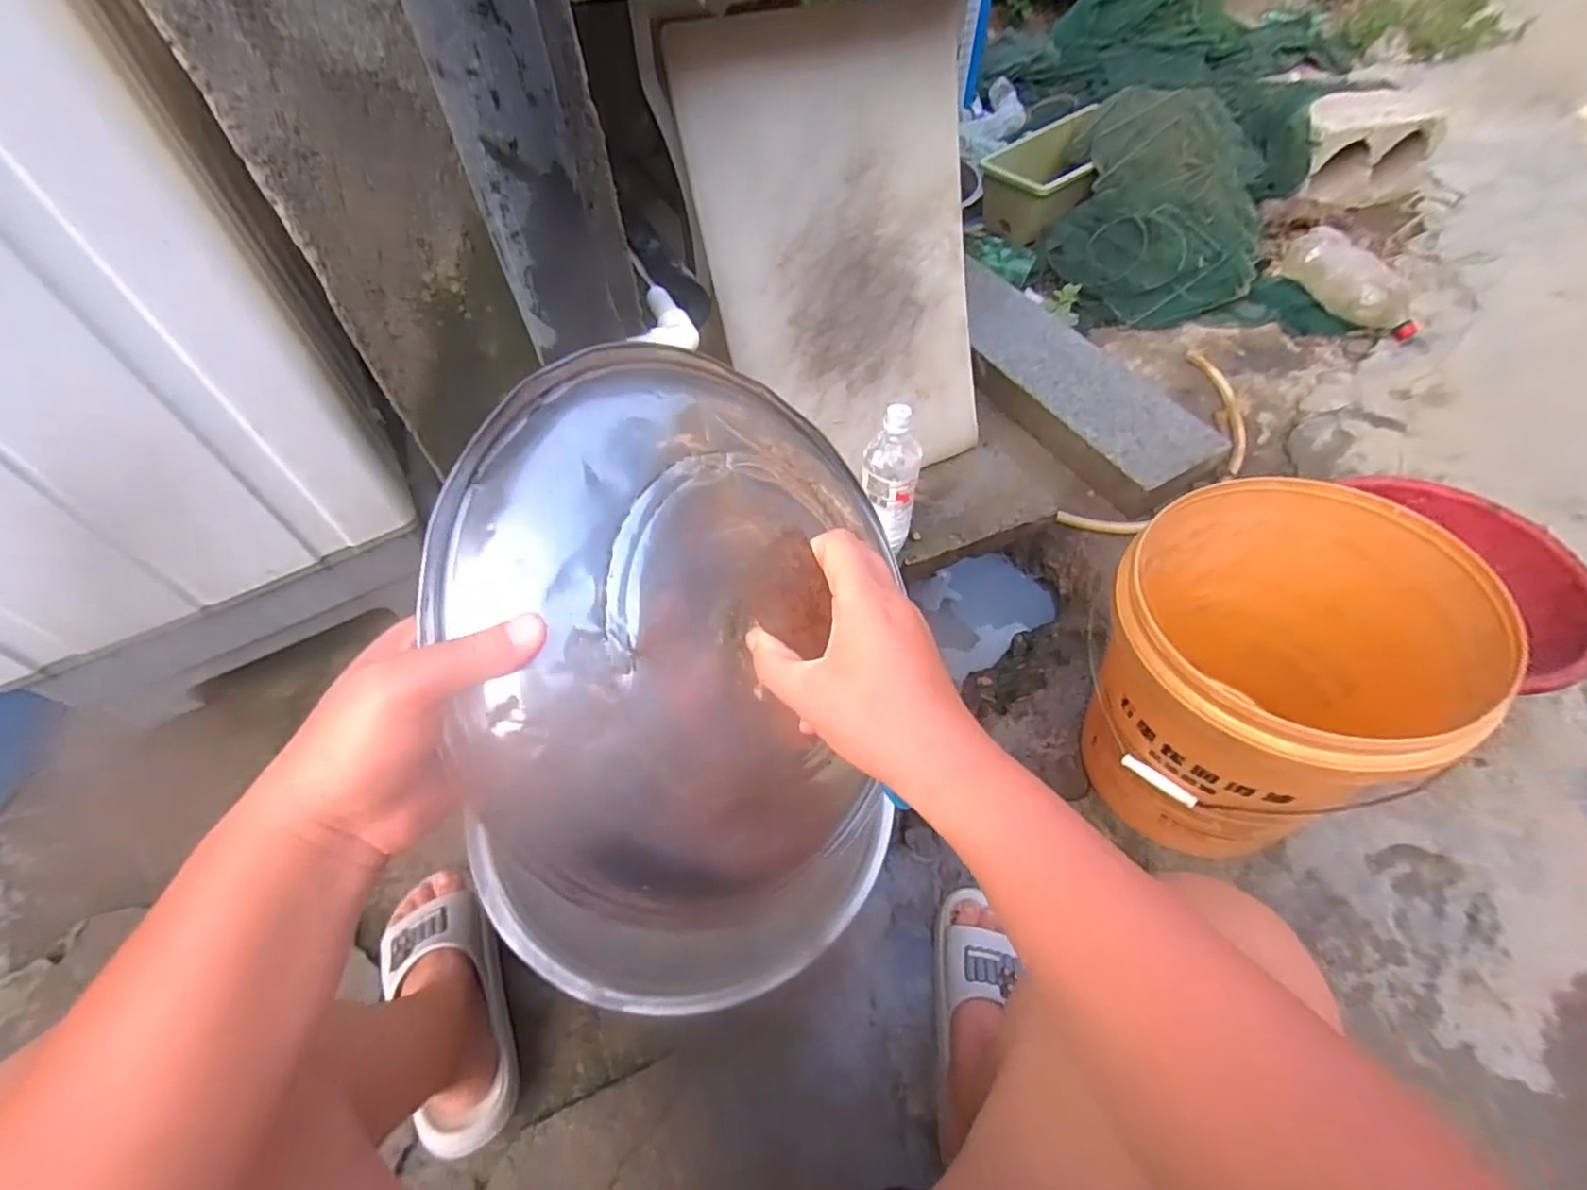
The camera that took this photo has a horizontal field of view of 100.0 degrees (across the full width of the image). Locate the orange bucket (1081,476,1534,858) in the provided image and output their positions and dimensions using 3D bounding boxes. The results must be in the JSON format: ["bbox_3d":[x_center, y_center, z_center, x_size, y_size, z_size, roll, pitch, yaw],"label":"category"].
[{"bbox_3d":[0.511,0.101,0.782,0.344,0.390,0.312,-25,57,-16],"label":"orange bucket"}]

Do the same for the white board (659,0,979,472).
[{"bbox_3d":[0.078,-0.416,0.875,0.359,0.544,0.034,-23,34,-16],"label":"white board"}]

